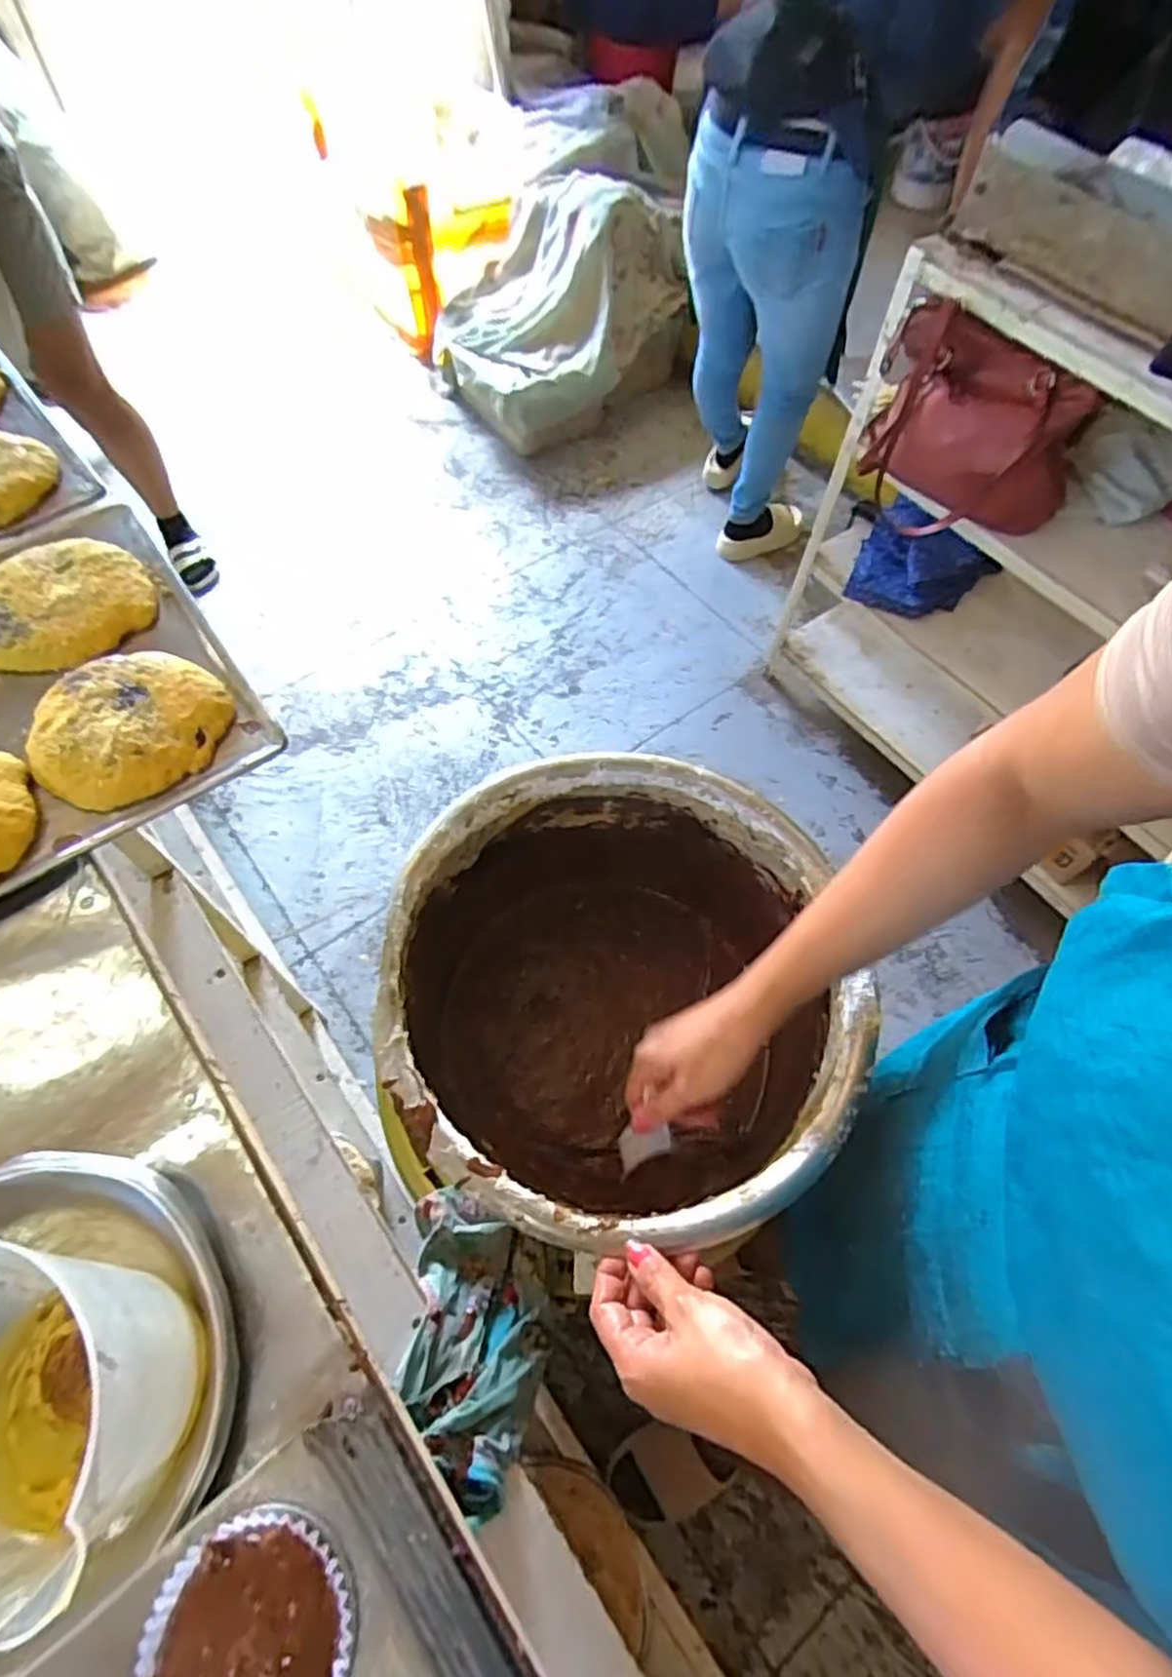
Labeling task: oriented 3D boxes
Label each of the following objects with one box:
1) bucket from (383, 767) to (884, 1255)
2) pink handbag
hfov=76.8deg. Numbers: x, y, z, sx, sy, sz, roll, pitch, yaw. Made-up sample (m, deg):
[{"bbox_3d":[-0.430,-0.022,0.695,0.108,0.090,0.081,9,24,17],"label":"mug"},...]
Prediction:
[{"bbox_3d":[0.018,0.140,0.606,0.326,0.230,0.335,0,61,-1],"label":"bucket"},{"bbox_3d":[0.524,-0.548,1.003,0.290,0.224,0.121,27,64,13],"label":"pink handbag"}]

